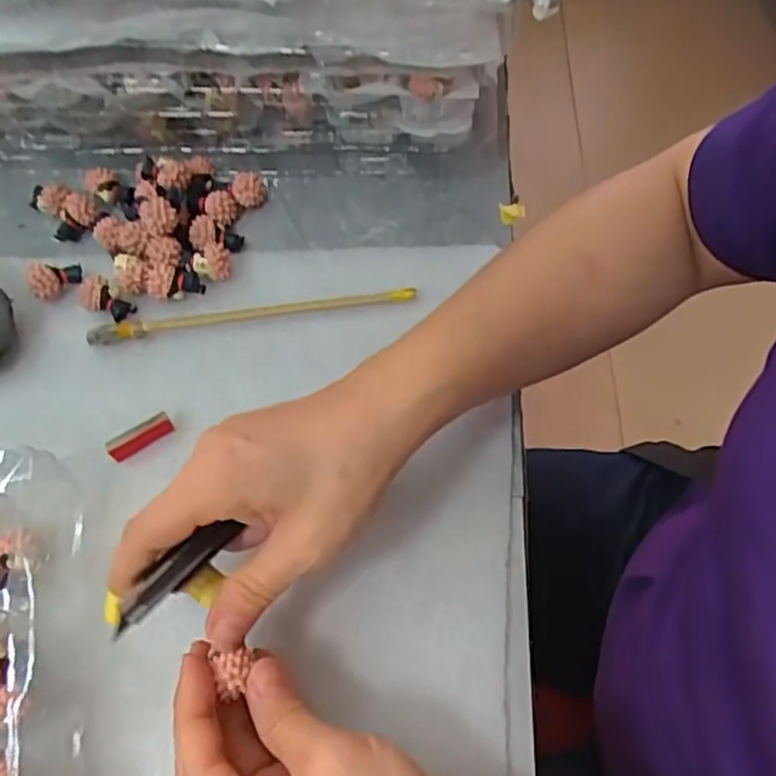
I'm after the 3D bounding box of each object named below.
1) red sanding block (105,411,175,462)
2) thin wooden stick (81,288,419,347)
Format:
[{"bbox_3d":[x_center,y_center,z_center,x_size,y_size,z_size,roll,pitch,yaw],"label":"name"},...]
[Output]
[{"bbox_3d":[-0.128,0.026,0.359,0.034,0.015,0.008,-34,65,-16],"label":"red sanding block"},{"bbox_3d":[-0.076,-0.043,0.394,0.182,0.009,0.012,-9,61,-4],"label":"thin wooden stick"}]

